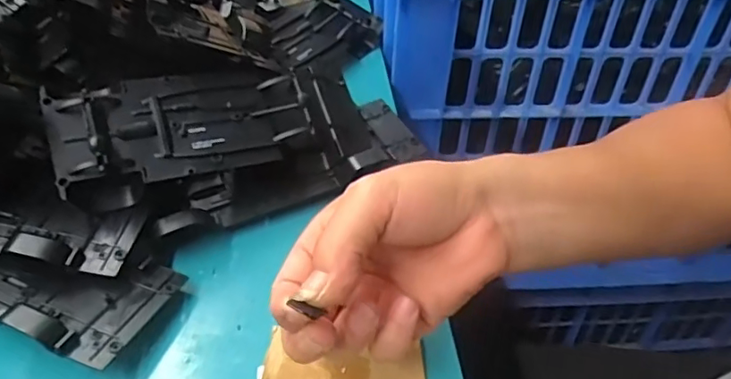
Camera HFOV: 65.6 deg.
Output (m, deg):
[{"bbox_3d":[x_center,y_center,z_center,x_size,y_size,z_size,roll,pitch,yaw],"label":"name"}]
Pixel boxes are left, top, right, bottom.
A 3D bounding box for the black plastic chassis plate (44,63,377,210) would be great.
[{"bbox_3d":[-0.094,-0.041,0.363,0.189,0.025,0.077,-7,72,-24],"label":"black plastic chassis plate"}]

